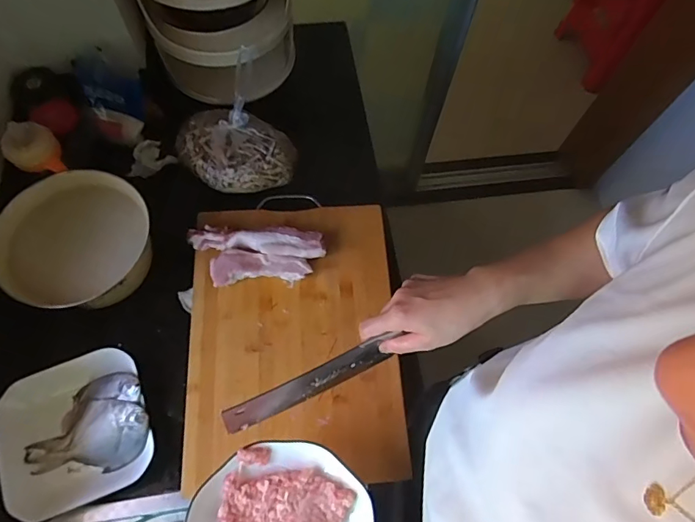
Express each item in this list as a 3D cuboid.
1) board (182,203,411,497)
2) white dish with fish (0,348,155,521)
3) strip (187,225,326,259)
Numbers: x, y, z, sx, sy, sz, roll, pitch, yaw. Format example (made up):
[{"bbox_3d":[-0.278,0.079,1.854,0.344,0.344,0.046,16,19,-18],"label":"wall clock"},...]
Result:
[{"bbox_3d":[-0.075,0.095,0.655,0.285,0.028,0.389,-3,67,-5],"label":"board"},{"bbox_3d":[-0.345,0.219,0.594,0.179,0.051,0.169,-21,69,-12],"label":"white dish with fish"},{"bbox_3d":[-0.135,-0.026,0.688,0.198,0.035,0.045,2,66,-2],"label":"strip"}]

